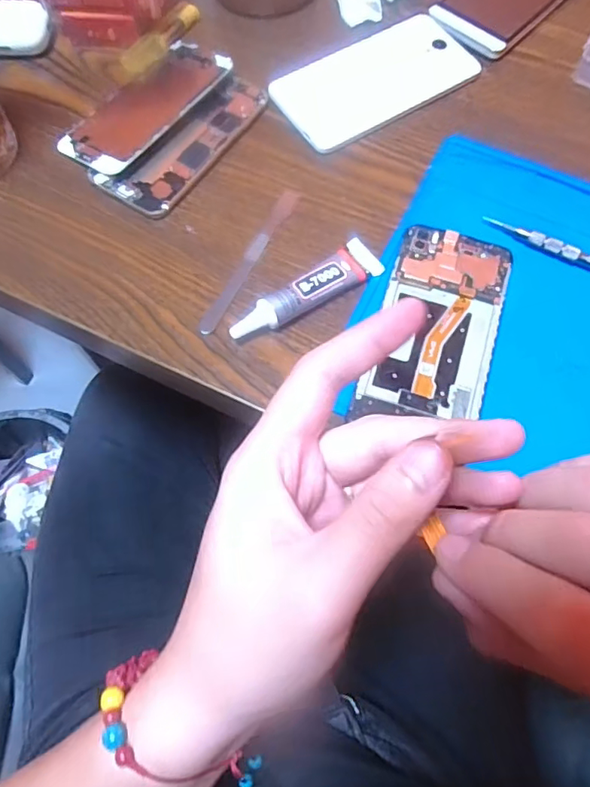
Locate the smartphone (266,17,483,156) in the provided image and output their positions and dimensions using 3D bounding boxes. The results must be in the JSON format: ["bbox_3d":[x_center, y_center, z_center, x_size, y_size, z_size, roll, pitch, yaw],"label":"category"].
[{"bbox_3d":[0.060,-0.239,0.402,0.152,0.006,0.078,-32,72,-12],"label":"smartphone"}]

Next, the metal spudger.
[{"bbox_3d":[-0.028,-0.088,0.344,0.011,0.004,0.120,25,70,9],"label":"metal spudger"}]

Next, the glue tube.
[{"bbox_3d":[0.007,-0.062,0.326,0.103,0.018,0.026,-35,73,-13],"label":"glue tube"}]

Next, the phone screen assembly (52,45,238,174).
[{"bbox_3d":[-0.108,-0.211,0.387,0.064,0.010,0.132,35,72,12],"label":"phone screen assembly"}]

